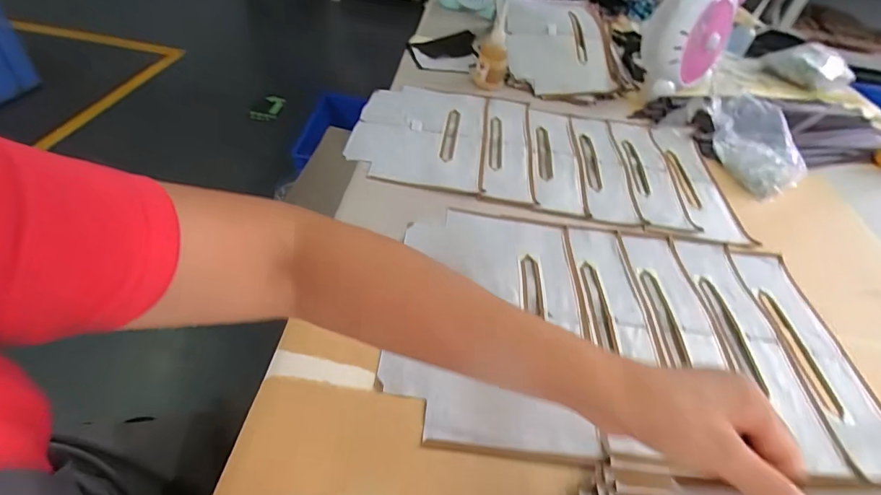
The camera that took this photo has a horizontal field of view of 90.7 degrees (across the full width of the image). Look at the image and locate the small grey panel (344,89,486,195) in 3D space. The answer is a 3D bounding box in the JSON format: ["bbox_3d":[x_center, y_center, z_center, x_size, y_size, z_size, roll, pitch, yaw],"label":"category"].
[{"bbox_3d":[-0.033,-0.219,0.806,0.223,0.025,0.335,7,45,1],"label":"small grey panel"}]

